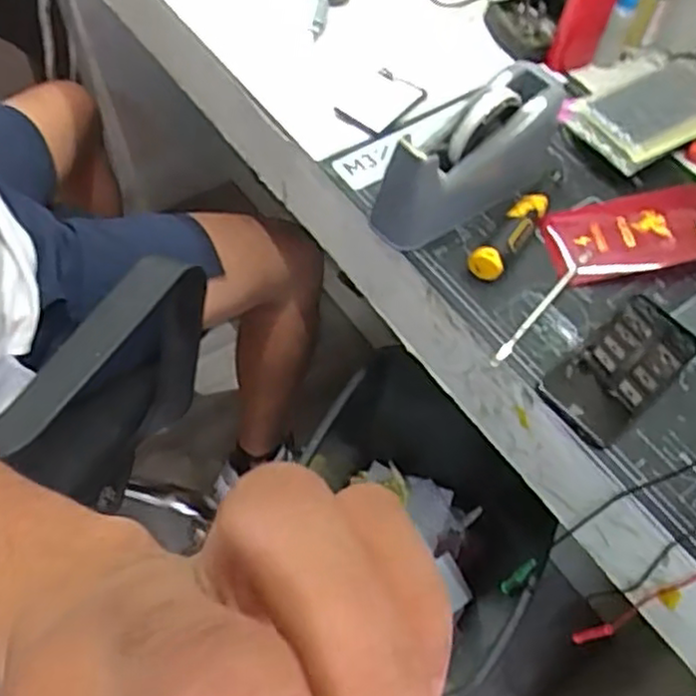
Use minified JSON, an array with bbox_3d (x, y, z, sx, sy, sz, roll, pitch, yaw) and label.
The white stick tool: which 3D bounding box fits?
[{"bbox_3d":[0.174,-0.034,0.650,0.010,0.008,0.139,36,62,16],"label":"white stick tool"}]

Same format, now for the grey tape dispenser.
[{"bbox_3d":[0.120,-0.183,0.680,0.211,0.103,0.072,-39,69,-24],"label":"grey tape dispenser"}]

